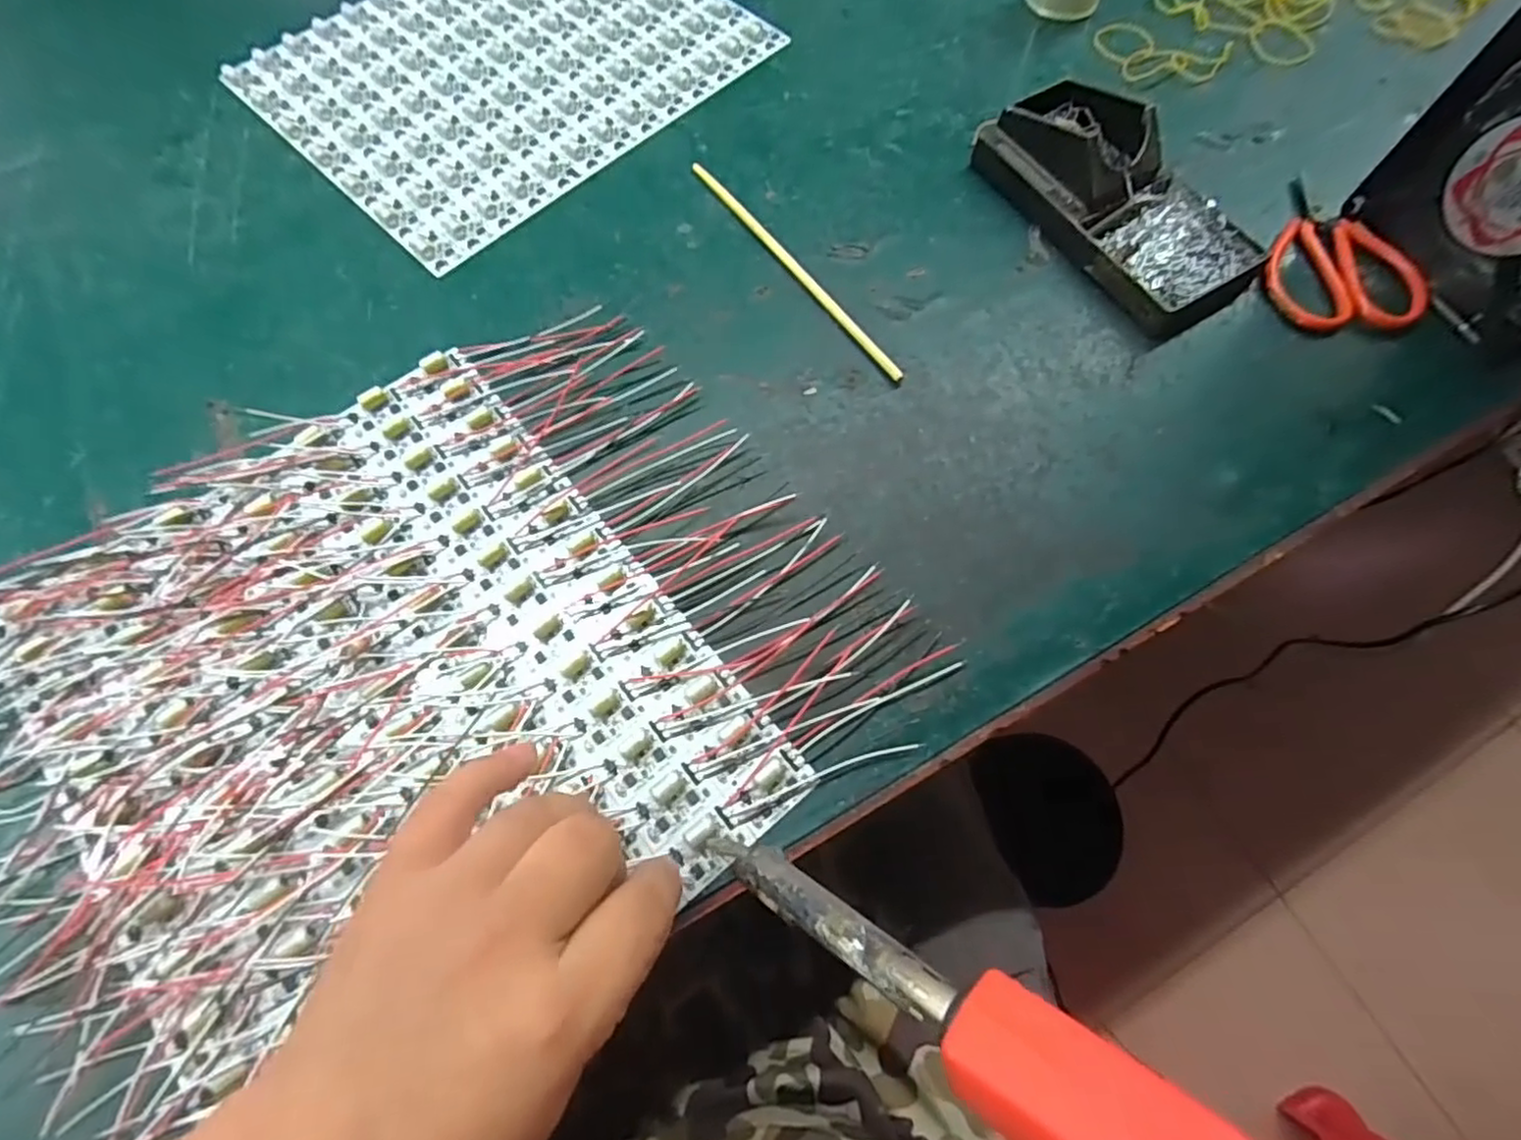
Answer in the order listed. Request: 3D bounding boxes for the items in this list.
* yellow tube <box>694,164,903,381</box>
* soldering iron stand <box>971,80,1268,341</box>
[{"bbox_3d":[0.017,-0.173,0.380,0.006,0.005,0.192,-32,71,-12],"label":"yellow tube"},{"bbox_3d":[0.200,-0.213,0.377,0.085,0.036,0.170,-30,71,-11],"label":"soldering iron stand"}]

